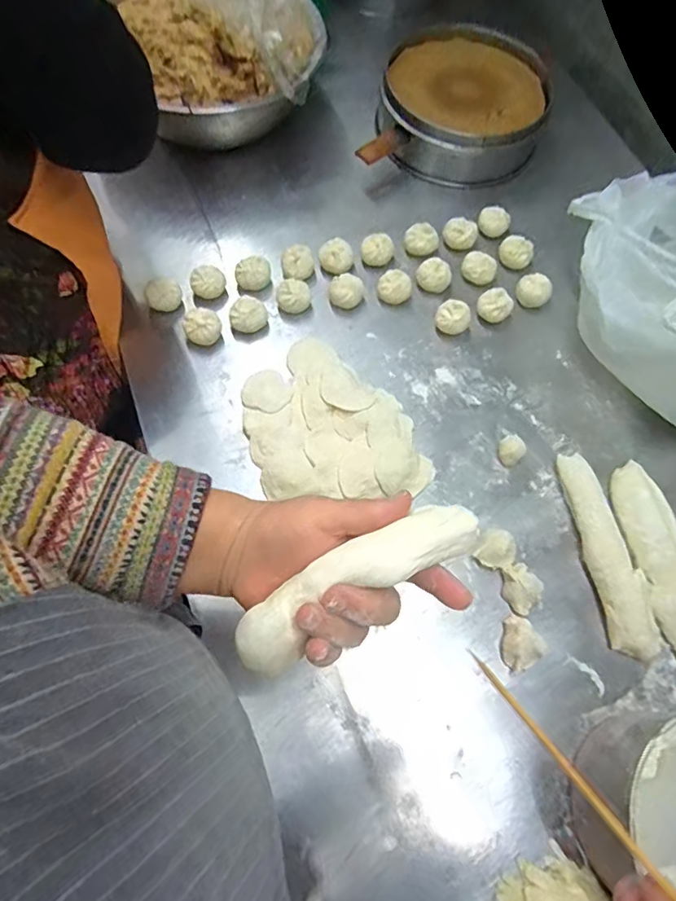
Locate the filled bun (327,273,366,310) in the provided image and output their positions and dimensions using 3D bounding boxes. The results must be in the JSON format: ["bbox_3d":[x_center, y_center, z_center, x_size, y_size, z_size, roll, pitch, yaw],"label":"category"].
[{"bbox_3d":[0.010,-0.193,0.640,0.044,0.030,0.037,8,65,0],"label":"filled bun"}]

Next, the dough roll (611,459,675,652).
[{"bbox_3d":[0.324,0.108,0.526,0.048,0.032,0.202,-7,66,-7],"label":"dough roll"}]

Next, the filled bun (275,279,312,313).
[{"bbox_3d":[-0.054,-0.185,0.633,0.041,0.034,0.033,-4,66,-6],"label":"filled bun"}]

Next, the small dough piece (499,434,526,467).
[{"bbox_3d":[0.189,0.001,0.572,0.027,0.025,0.030,37,68,13],"label":"small dough piece"}]

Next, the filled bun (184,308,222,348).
[{"bbox_3d":[-0.157,-0.142,0.610,0.040,0.039,0.037,1,65,-3],"label":"filled bun"}]

